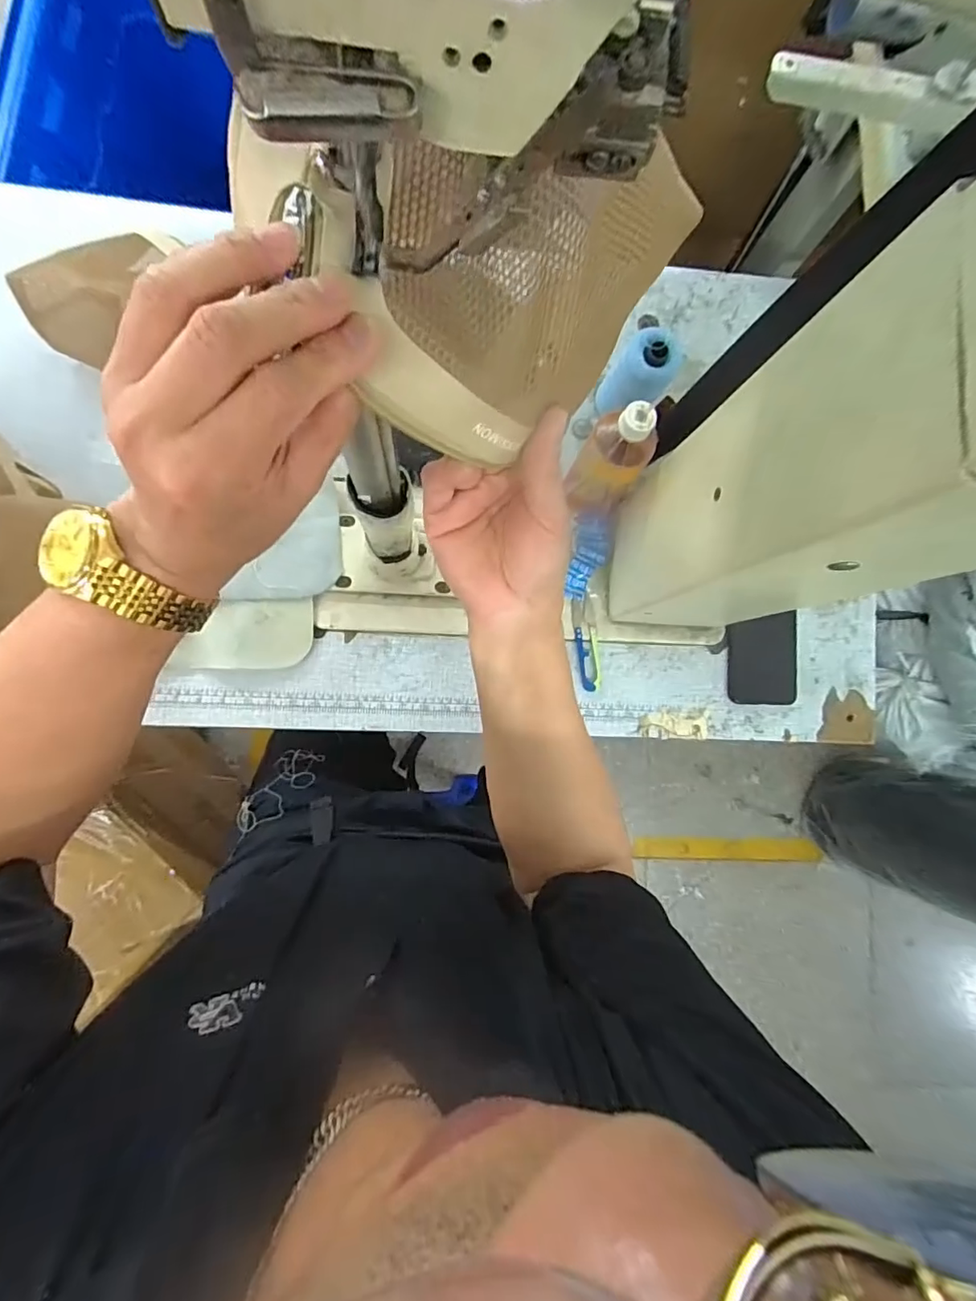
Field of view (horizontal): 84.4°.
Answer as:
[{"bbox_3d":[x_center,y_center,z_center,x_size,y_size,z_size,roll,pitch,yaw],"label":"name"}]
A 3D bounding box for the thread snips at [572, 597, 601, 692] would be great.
[{"bbox_3d":[0.122,-0.007,0.657,0.027,0.011,0.110,-7,86,-6],"label":"thread snips"}]

